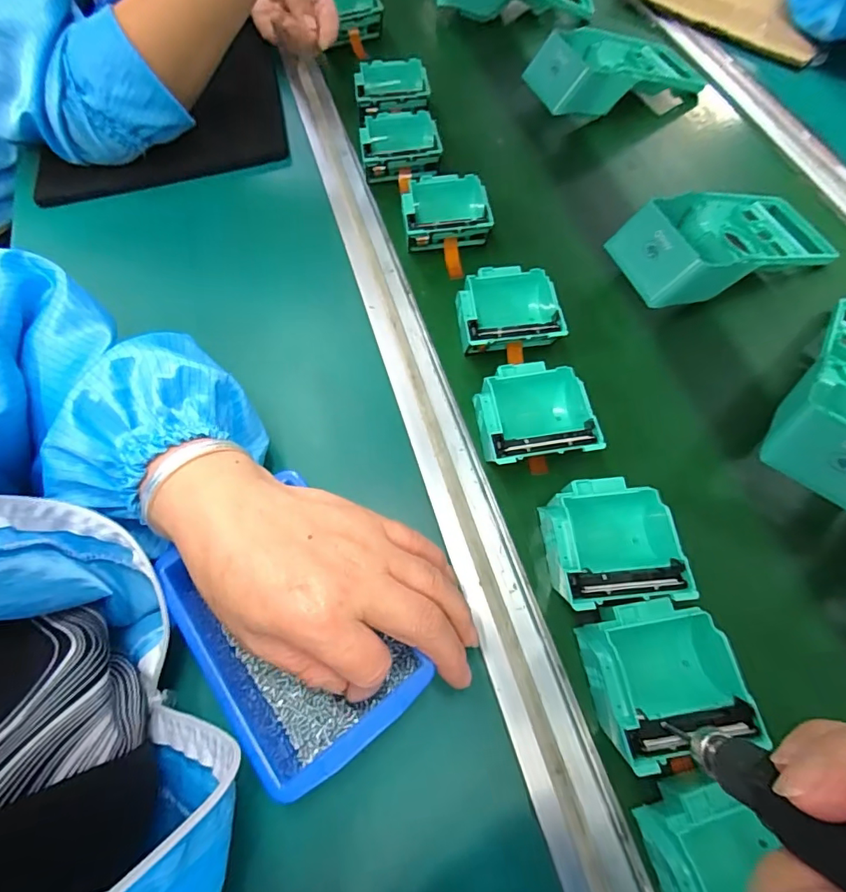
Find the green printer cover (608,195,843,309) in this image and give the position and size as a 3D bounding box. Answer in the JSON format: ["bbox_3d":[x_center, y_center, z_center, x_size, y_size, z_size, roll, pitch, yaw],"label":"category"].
[{"bbox_3d":[0.253,-0.171,0.411,0.185,0.058,0.092,-22,63,-6],"label":"green printer cover"}]

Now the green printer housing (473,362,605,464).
[{"bbox_3d":[0.078,-0.020,0.350,0.079,0.037,0.077,-8,62,1],"label":"green printer housing"}]

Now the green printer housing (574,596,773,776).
[{"bbox_3d":[0.133,0.130,0.278,0.075,0.038,0.076,-14,63,-3],"label":"green printer housing"}]

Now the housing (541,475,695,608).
[{"bbox_3d":[0.118,0.063,0.313,0.082,0.039,0.079,-7,62,1],"label":"housing"}]

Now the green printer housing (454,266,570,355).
[{"bbox_3d":[0.065,-0.105,0.391,0.081,0.033,0.077,-7,62,1],"label":"green printer housing"}]

